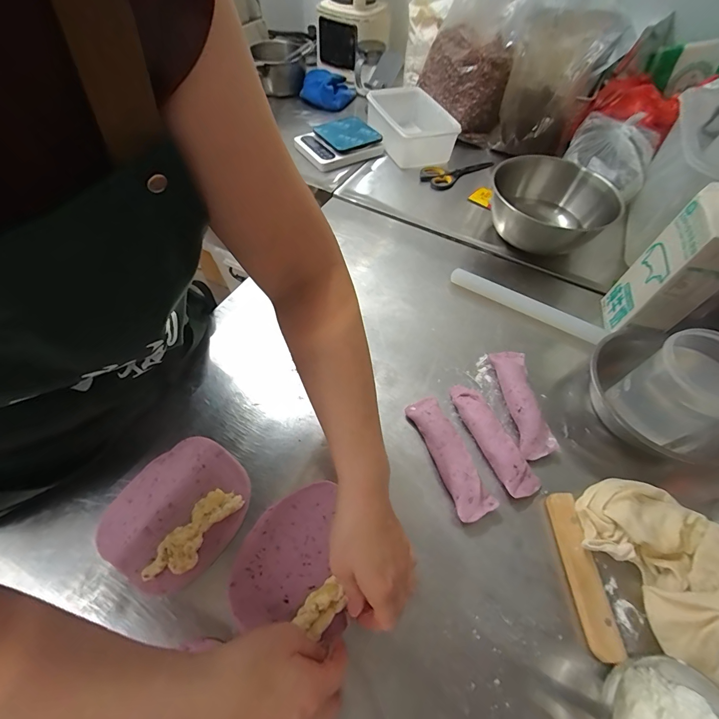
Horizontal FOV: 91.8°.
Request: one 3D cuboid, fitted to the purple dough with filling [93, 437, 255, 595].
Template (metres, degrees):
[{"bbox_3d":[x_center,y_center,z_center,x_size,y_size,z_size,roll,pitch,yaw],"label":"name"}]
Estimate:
[{"bbox_3d":[-0.202,0.164,0.386,0.134,0.021,0.146,30,60,18],"label":"purple dough with filling"}]

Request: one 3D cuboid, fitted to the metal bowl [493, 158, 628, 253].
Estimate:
[{"bbox_3d":[0.346,-0.278,0.651,0.204,0.099,0.214,0,56,-1],"label":"metal bowl"}]

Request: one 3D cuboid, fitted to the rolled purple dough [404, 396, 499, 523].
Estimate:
[{"bbox_3d":[0.108,0.115,0.428,0.044,0.028,0.153,-17,58,-12],"label":"rolled purple dough"}]

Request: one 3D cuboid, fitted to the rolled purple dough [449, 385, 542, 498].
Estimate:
[{"bbox_3d":[0.164,0.094,0.438,0.040,0.030,0.154,-20,58,-14],"label":"rolled purple dough"}]

